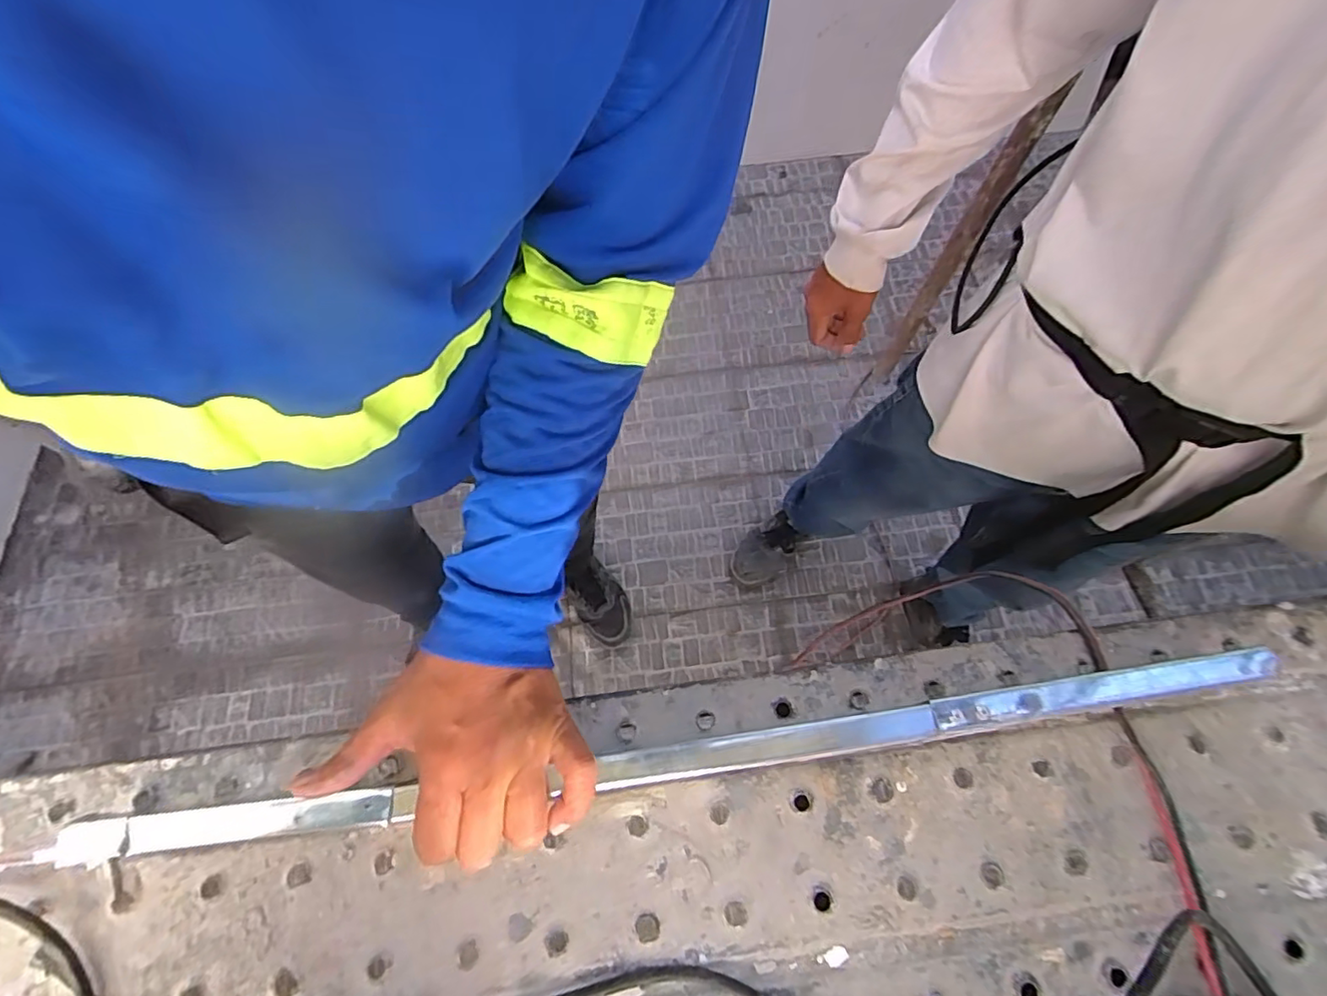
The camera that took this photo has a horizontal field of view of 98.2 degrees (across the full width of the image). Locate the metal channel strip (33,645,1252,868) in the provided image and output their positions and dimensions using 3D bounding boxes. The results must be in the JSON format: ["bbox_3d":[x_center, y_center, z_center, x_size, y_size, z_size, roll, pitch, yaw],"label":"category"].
[{"bbox_3d":[0.016,0.141,0.318,0.659,0.027,0.023,-8,67,-3],"label":"metal channel strip"}]

